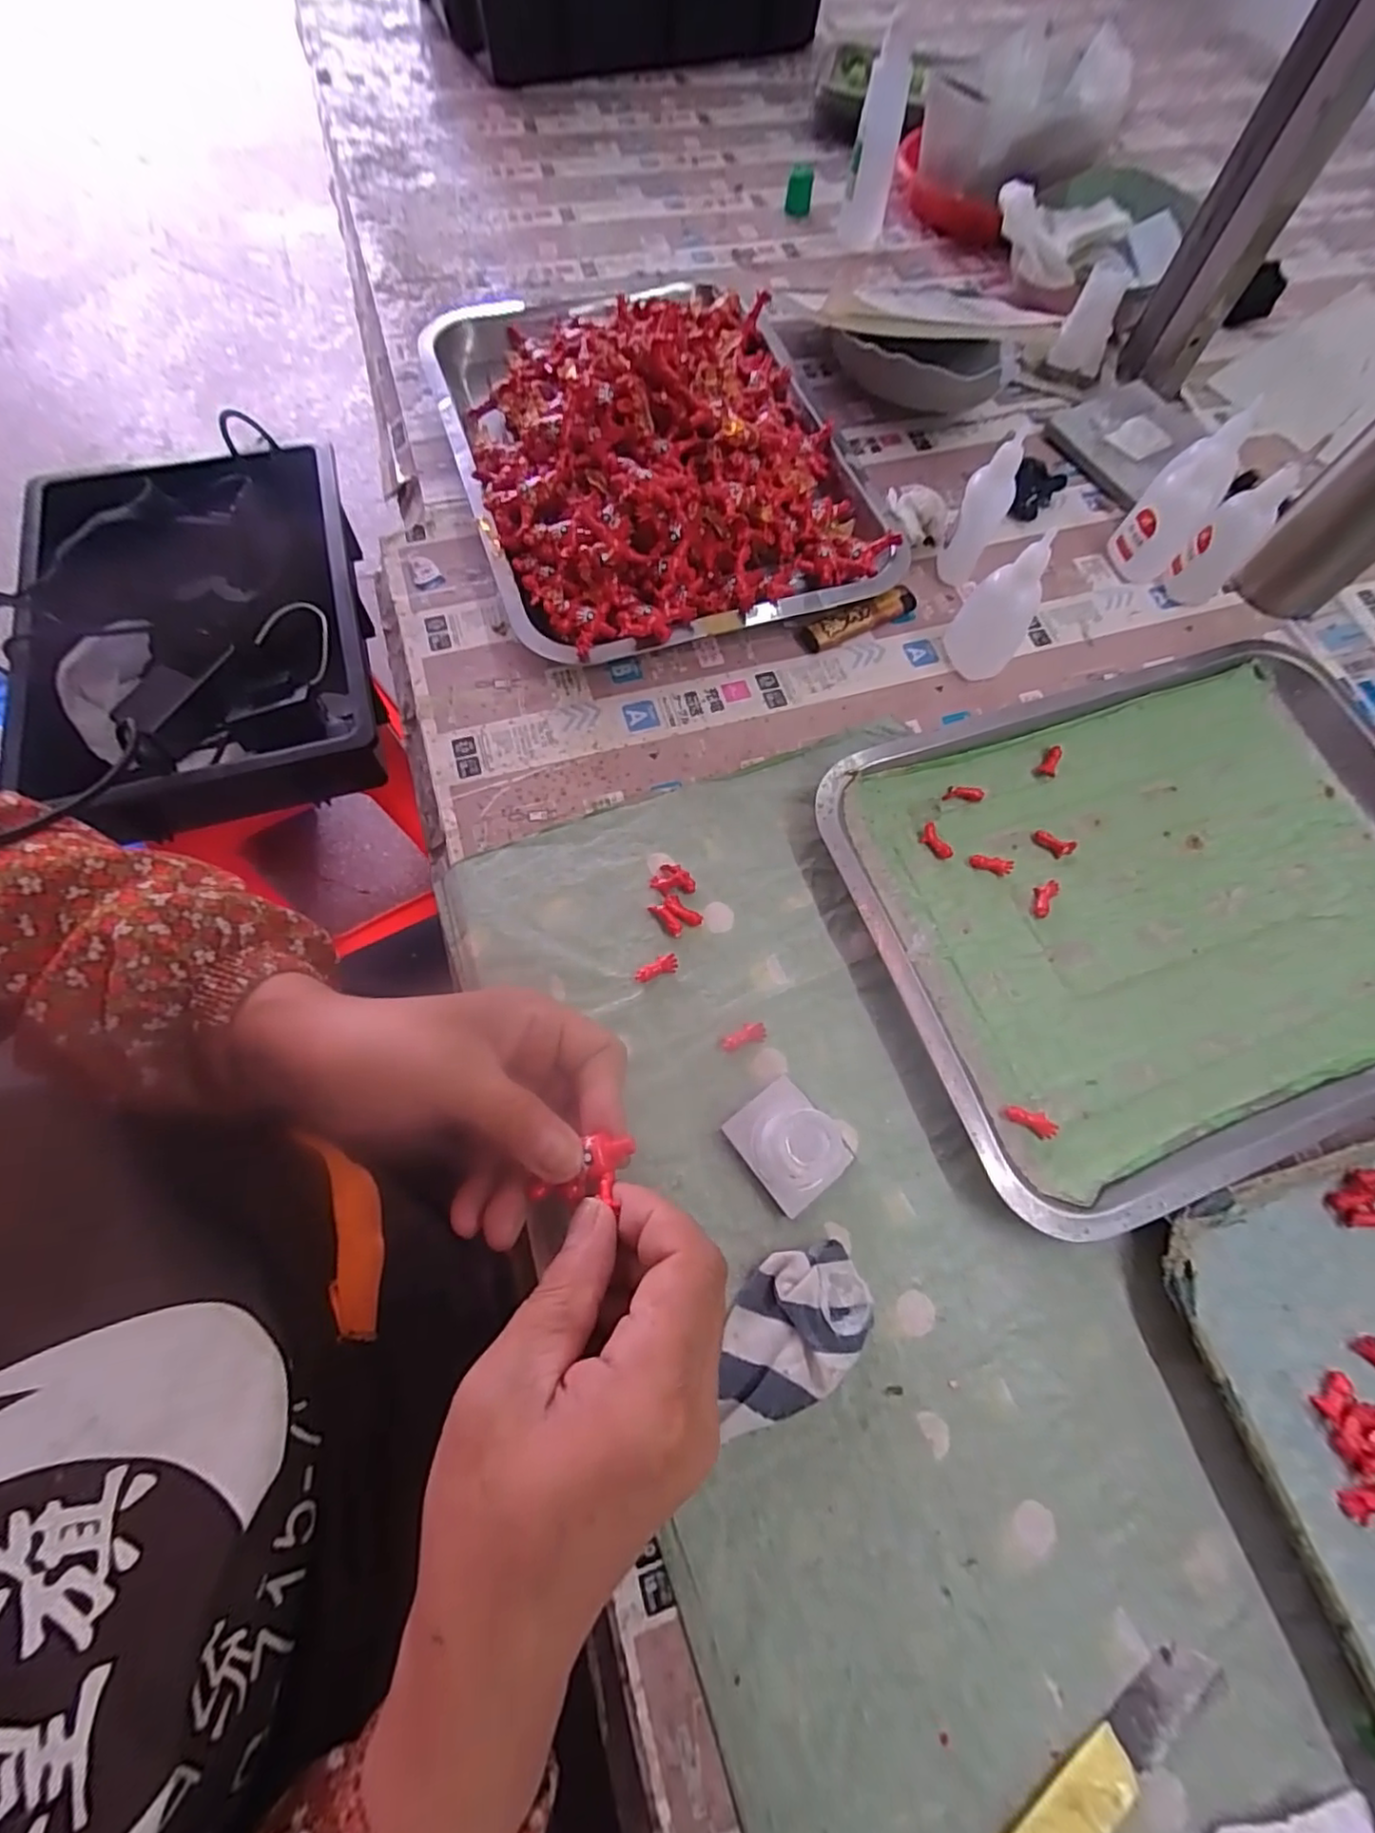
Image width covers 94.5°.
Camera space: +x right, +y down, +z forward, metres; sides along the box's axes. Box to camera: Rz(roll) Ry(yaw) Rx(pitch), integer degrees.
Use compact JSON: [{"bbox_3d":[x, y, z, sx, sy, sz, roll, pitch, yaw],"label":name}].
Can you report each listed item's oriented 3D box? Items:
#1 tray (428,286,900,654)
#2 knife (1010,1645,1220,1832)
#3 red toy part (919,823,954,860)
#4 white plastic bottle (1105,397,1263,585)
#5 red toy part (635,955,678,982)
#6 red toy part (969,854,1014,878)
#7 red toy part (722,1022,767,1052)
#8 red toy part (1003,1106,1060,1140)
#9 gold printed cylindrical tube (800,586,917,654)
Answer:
[{"bbox_3d":[-0.028,-0.334,0.430,0.254,0.078,0.345,-18,71,-8],"label":"tray"},{"bbox_3d":[0.153,0.306,0.226,0.103,0.006,0.022,-31,73,-12],"label":"knife"},{"bbox_3d":[0.141,-0.042,0.358,0.010,0.006,0.021,-40,75,-15],"label":"red toy part"},{"bbox_3d":[0.322,-0.271,0.414,0.040,0.091,0.033,27,62,4],"label":"white plastic bottle"},{"bbox_3d":[-0.016,0.027,0.328,0.022,0.004,0.010,-16,70,-7],"label":"red toy part"},{"bbox_3d":[0.171,-0.029,0.357,0.022,0.006,0.008,13,69,3],"label":"red toy part"},{"bbox_3d":[0.028,0.060,0.317,0.023,0.004,0.011,-15,70,-7],"label":"red toy part"},{"bbox_3d":[0.166,0.099,0.307,0.024,0.006,0.011,20,70,6],"label":"red toy part"},{"bbox_3d":[0.114,-0.194,0.415,0.083,0.015,0.018,-25,72,-10],"label":"gold printed cylindrical tube"}]

